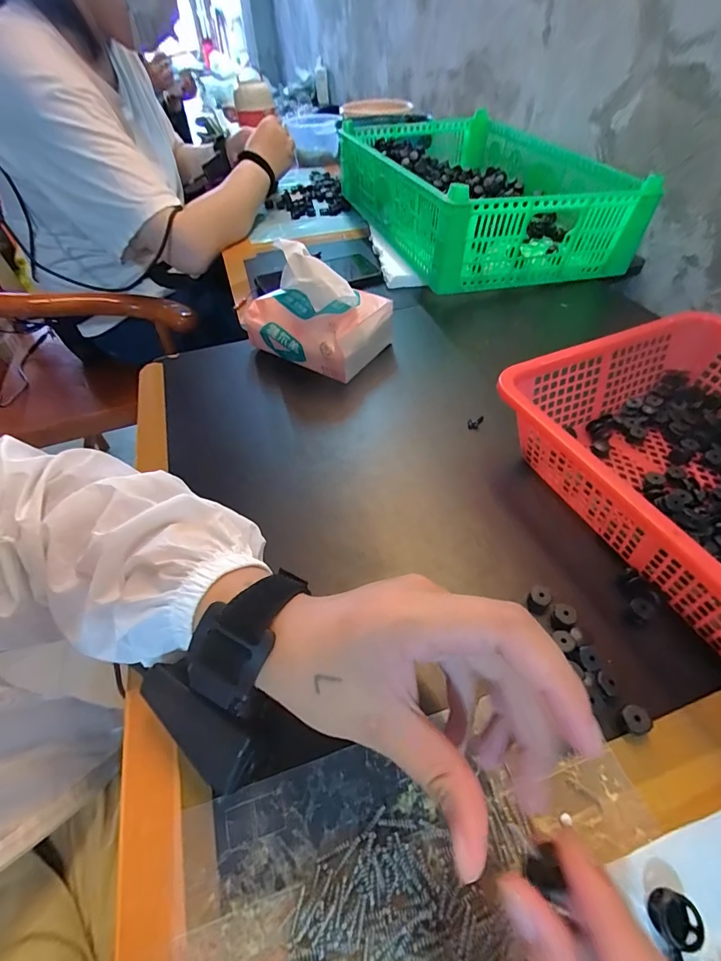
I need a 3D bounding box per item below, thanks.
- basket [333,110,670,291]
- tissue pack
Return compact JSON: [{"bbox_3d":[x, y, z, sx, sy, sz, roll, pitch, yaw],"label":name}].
[{"bbox_3d":[0.170,-0.460,0.655,0.300,0.110,0.473,-16,50,-10],"label":"basket"},{"bbox_3d":[-0.050,-0.186,0.437,0.136,0.106,0.095,25,55,24],"label":"tissue pack"}]

